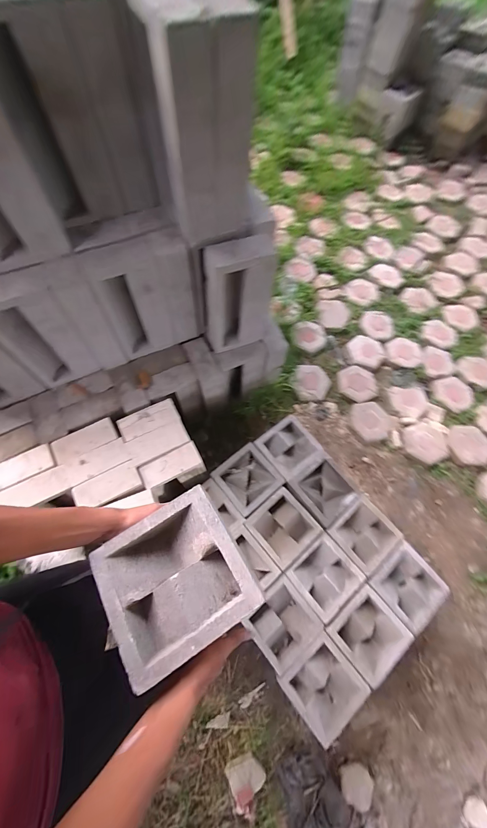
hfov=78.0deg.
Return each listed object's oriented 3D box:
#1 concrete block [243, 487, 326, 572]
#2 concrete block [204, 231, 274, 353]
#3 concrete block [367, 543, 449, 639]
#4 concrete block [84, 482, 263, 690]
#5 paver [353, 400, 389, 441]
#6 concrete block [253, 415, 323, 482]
[{"bbox_3d":[0.140,0.408,1.087,0.199,0.072,0.205,-38,76,-15],"label":"concrete block"},{"bbox_3d":[-0.017,-0.396,1.032,0.221,0.400,0.114,-12,71,-7],"label":"concrete block"},{"bbox_3d":[0.560,0.583,1.024,0.212,0.068,0.204,-35,74,-15],"label":"concrete block"},{"bbox_3d":[-0.106,0.250,0.464,0.197,0.080,0.192,-29,72,-13],"label":"concrete block"},{"bbox_3d":[0.643,0.040,1.528,0.182,0.037,0.211,-18,70,-10],"label":"paver"},{"bbox_3d":[0.185,0.129,1.187,0.216,0.075,0.202,-36,75,-15],"label":"concrete block"}]

